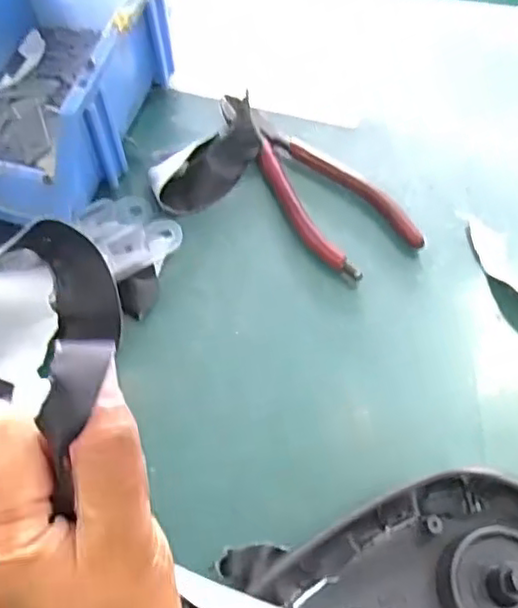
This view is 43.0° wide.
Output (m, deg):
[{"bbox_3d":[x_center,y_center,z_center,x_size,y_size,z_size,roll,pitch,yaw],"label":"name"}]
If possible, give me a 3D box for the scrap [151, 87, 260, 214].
[{"bbox_3d":[-0.029,-0.092,0.393,0.040,0.022,0.087,32,66,14],"label":"scrap"}]

